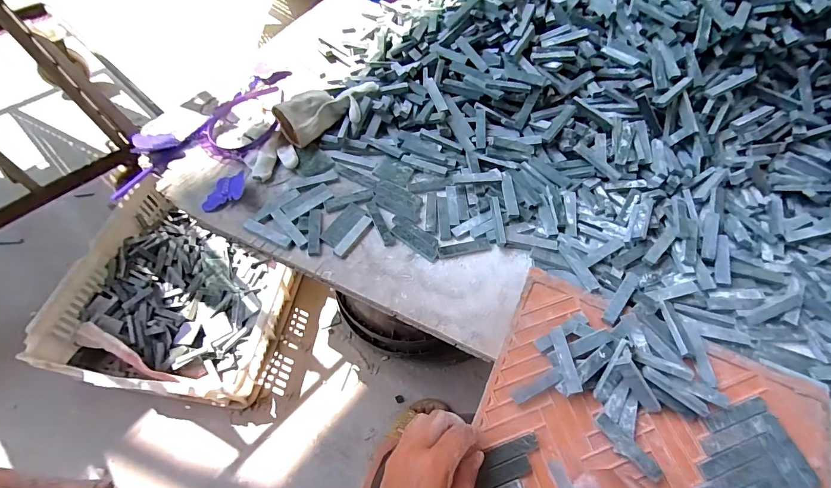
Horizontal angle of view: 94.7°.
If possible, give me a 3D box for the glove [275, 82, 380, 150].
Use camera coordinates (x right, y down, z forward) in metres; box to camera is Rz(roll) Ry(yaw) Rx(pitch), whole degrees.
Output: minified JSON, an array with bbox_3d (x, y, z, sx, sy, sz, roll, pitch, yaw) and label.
[{"bbox_3d":[-0.114,-0.183,0.513,0.142,0.061,0.060,-32,65,-14],"label":"glove"}]

